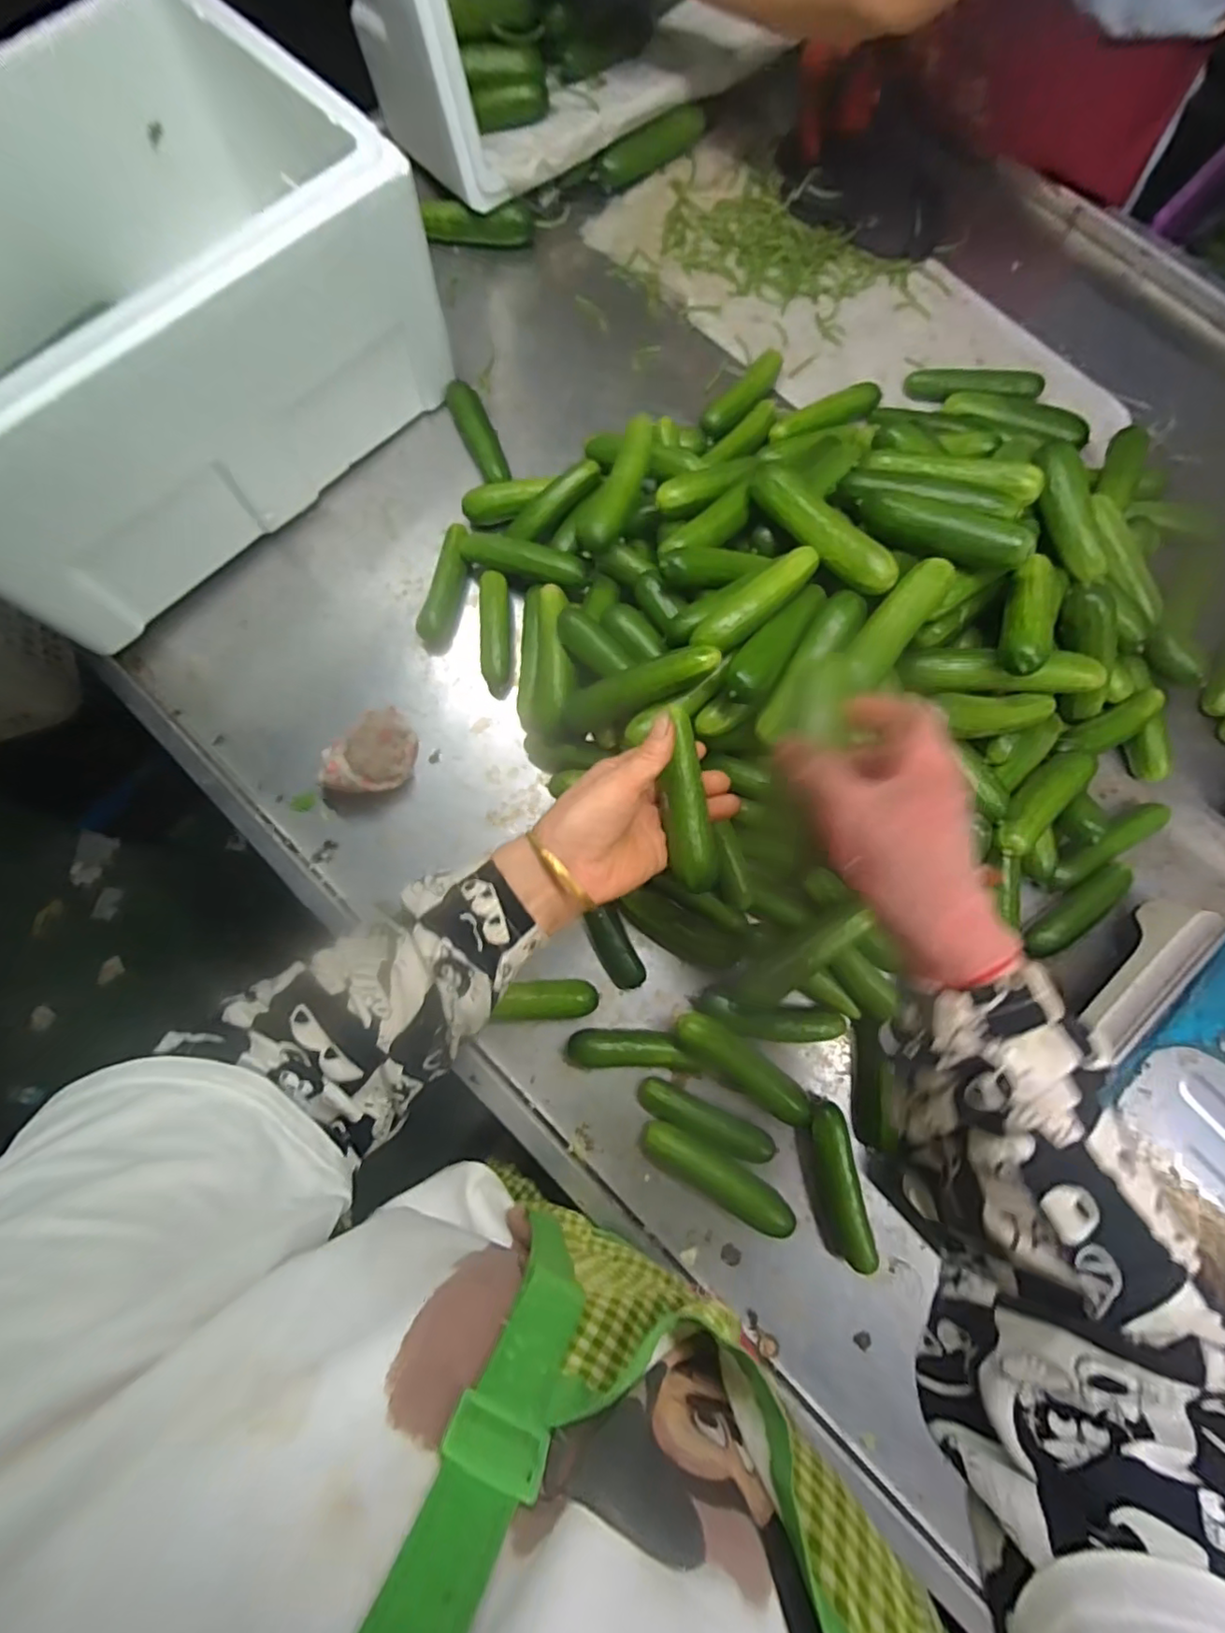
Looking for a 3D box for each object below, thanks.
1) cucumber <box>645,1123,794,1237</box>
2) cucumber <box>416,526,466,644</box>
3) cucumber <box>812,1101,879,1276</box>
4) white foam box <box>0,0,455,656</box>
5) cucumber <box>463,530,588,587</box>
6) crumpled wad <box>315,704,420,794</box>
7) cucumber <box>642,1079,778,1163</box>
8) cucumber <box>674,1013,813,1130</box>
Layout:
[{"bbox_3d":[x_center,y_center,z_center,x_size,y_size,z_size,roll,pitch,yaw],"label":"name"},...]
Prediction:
[{"bbox_3d":[0.084,0.284,0.482,0.128,0.022,0.033,31,80,6],"label":"cucumber"},{"bbox_3d":[-0.160,-0.223,0.592,0.026,0.031,0.112,14,79,3],"label":"cucumber"},{"bbox_3d":[0.178,0.288,0.481,0.027,0.021,0.118,-9,79,-2],"label":"cucumber"},{"bbox_3d":[-0.420,-0.417,0.542,0.320,0.222,0.442,42,82,7],"label":"white foam box"},{"bbox_3d":[-0.080,-0.244,0.585,0.127,0.036,0.033,21,79,17],"label":"cucumber"},{"bbox_3d":[-0.215,-0.056,0.547,0.074,0.052,0.072,0,79,0],"label":"crumpled wad"},{"bbox_3d":[0.075,0.246,0.492,0.111,0.023,0.031,24,80,4],"label":"cucumber"},{"bbox_3d":[0.103,0.198,0.481,0.124,0.035,0.032,36,81,7],"label":"cucumber"}]

